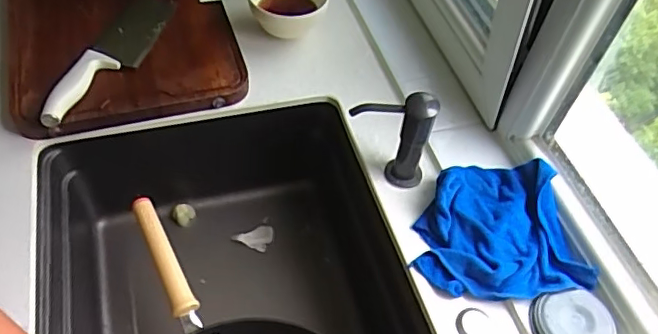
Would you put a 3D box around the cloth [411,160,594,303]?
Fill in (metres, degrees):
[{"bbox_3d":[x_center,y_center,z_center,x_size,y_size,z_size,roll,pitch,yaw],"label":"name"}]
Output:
[{"bbox_3d":[0.183,0.069,0.621,0.178,0.027,0.158,-6,53,-11],"label":"cloth"}]

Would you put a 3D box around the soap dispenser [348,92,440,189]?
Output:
[{"bbox_3d":[0.073,-0.026,0.642,0.095,0.119,0.040,-4,53,-9],"label":"soap dispenser"}]

